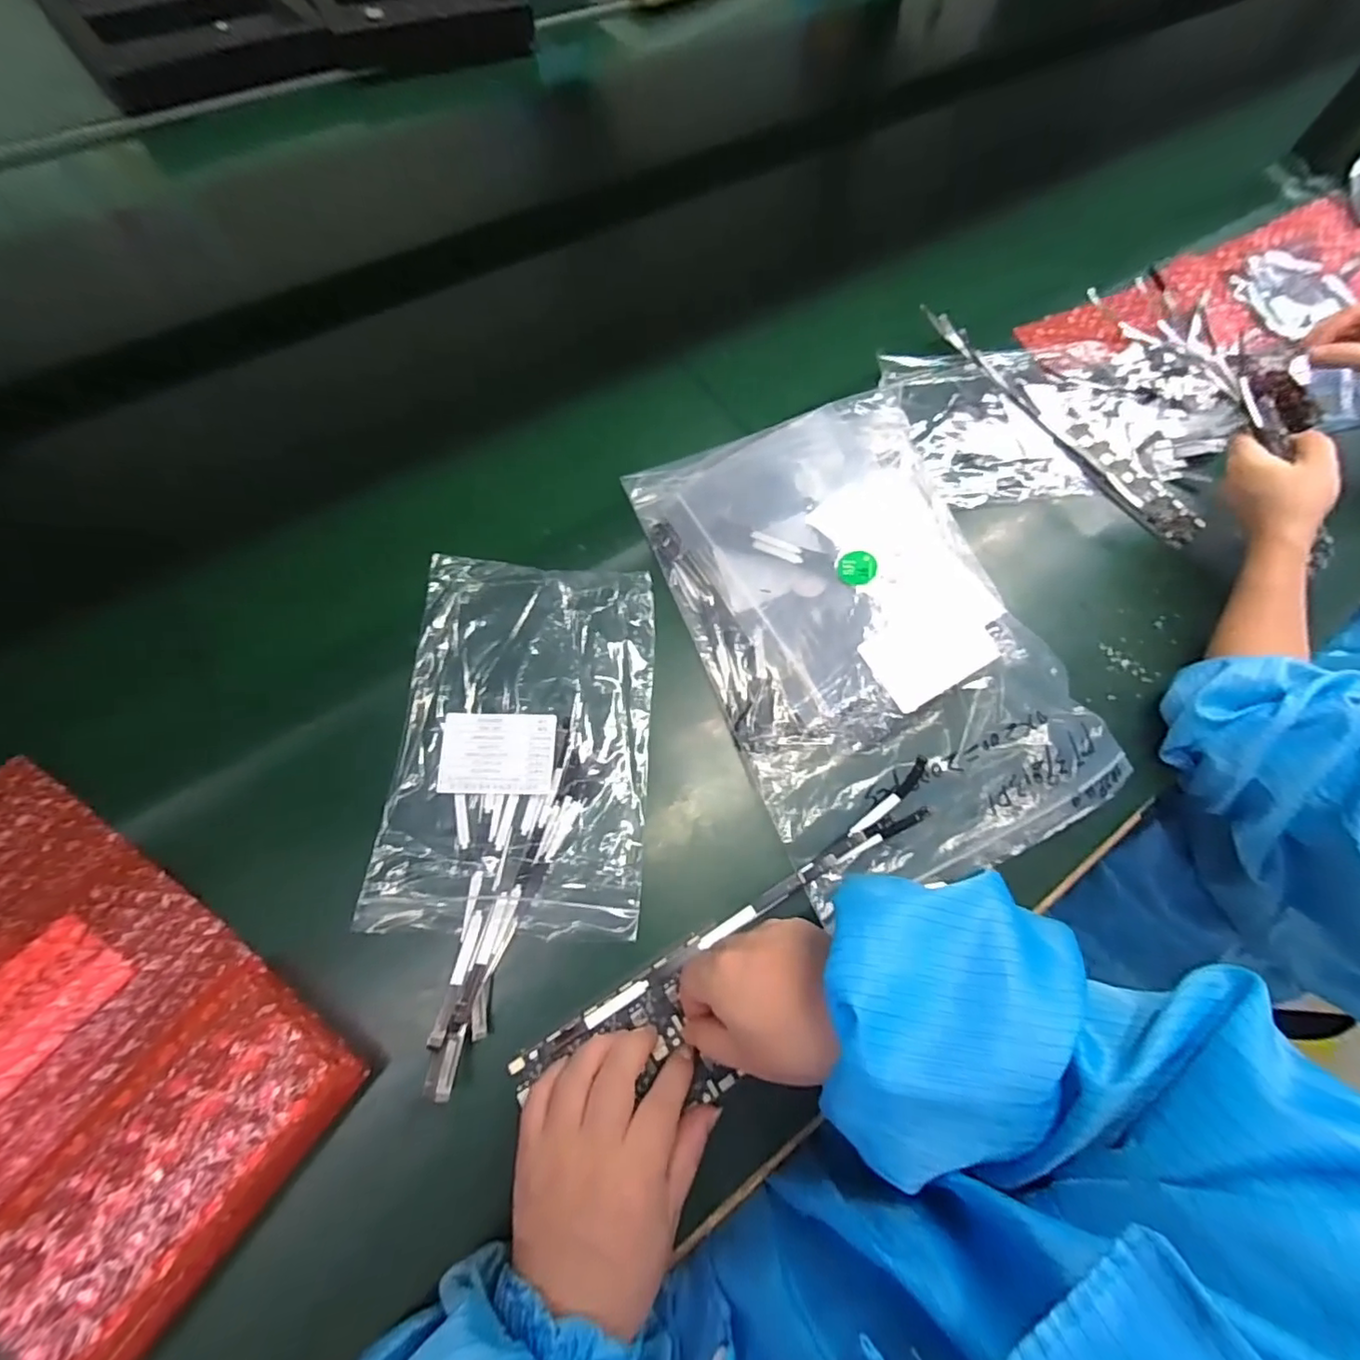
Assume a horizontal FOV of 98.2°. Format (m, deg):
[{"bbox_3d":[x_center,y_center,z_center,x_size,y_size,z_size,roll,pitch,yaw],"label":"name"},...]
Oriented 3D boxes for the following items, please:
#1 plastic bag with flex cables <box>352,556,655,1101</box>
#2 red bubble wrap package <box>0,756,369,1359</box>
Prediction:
[{"bbox_3d":[-0.098,0.059,0.361,0.151,0.028,0.286,4,67,-3],"label":"plastic bag with flex cables"},{"bbox_3d":[-0.322,0.187,0.289,0.277,0.033,0.183,35,69,9],"label":"red bubble wrap package"}]

